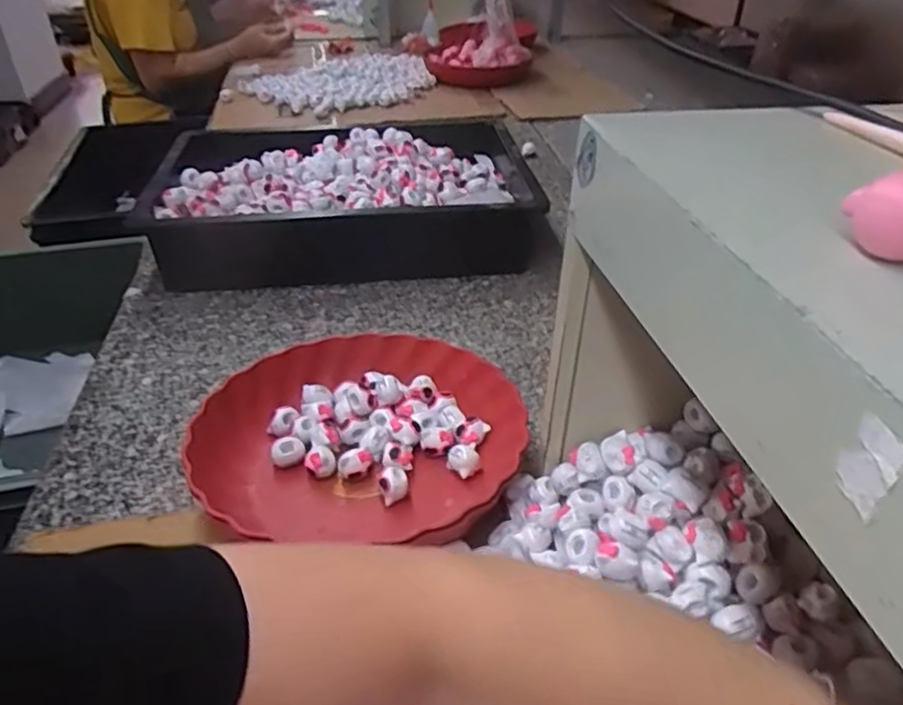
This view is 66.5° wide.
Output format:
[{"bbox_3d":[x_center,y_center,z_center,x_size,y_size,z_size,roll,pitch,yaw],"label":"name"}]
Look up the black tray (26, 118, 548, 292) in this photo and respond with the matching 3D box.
[{"bbox_3d":[-0.131,-0.199,0.884,0.441,0.122,0.315,-5,33,-5],"label":"black tray"}]

